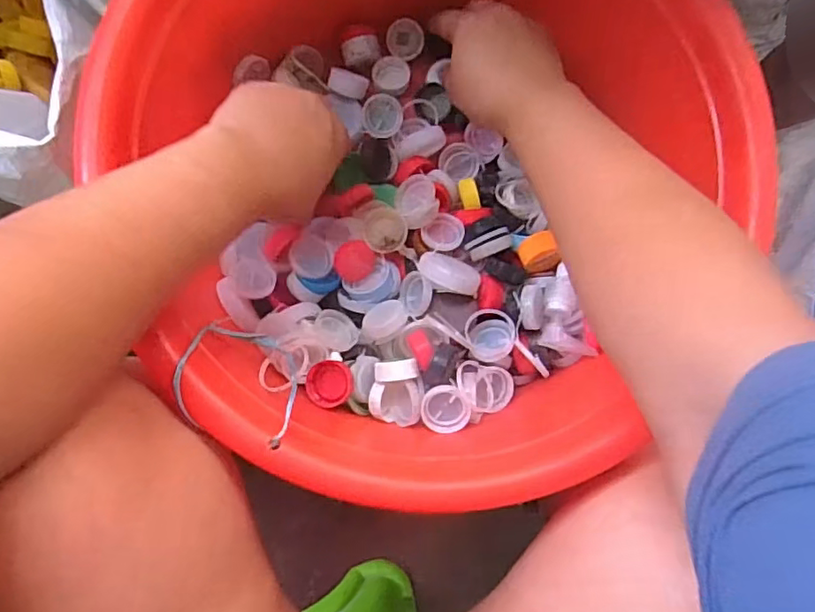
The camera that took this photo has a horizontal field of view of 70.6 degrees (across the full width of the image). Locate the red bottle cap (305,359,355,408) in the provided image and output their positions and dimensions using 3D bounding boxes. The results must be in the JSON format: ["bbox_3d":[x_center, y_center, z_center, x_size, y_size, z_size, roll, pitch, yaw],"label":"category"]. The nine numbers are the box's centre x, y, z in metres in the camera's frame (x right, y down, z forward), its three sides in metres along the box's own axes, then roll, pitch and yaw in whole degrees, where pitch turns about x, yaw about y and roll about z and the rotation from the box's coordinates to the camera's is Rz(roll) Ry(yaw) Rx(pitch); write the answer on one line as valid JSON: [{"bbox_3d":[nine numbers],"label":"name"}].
[{"bbox_3d":[-0.051,0.052,0.380,0.030,0.012,0.030,0,87,-7],"label":"red bottle cap"}]

